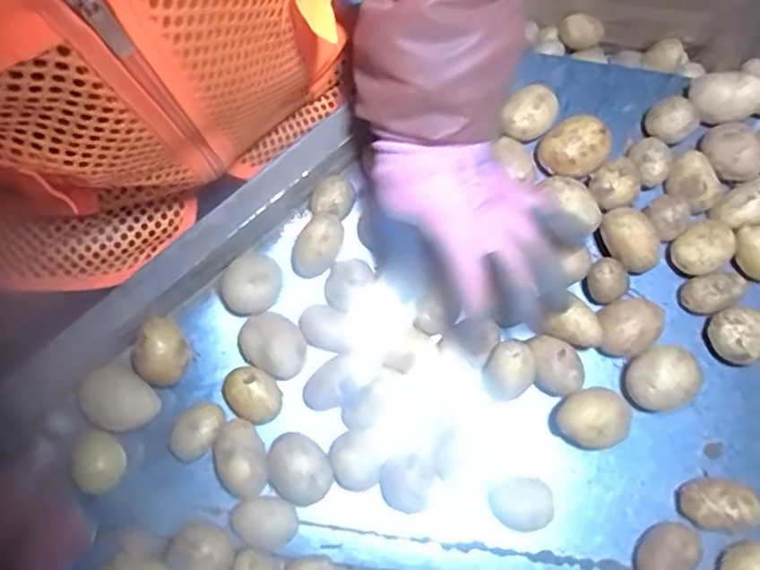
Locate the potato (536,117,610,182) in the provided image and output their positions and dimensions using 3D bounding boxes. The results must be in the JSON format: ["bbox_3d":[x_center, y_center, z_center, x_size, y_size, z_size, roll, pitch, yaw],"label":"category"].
[{"bbox_3d":[0.155,-0.108,0.507,0.046,0.039,0.045,0,82,0],"label":"potato"}]

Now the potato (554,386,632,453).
[{"bbox_3d":[0.158,0.100,0.471,0.049,0.044,0.043,7,82,1],"label":"potato"}]

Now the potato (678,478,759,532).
[{"bbox_3d":[0.247,0.163,0.467,0.048,0.039,0.035,10,82,1],"label":"potato"}]

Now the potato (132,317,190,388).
[{"bbox_3d":[-0.163,0.051,0.462,0.043,0.035,0.041,0,82,0],"label":"potato"}]

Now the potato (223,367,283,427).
[{"bbox_3d":[-0.095,0.082,0.462,0.046,0.025,0.036,28,79,4],"label":"potato"}]

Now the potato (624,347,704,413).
[{"bbox_3d":[0.211,0.072,0.480,0.050,0.042,0.046,0,82,0],"label":"potato"}]

